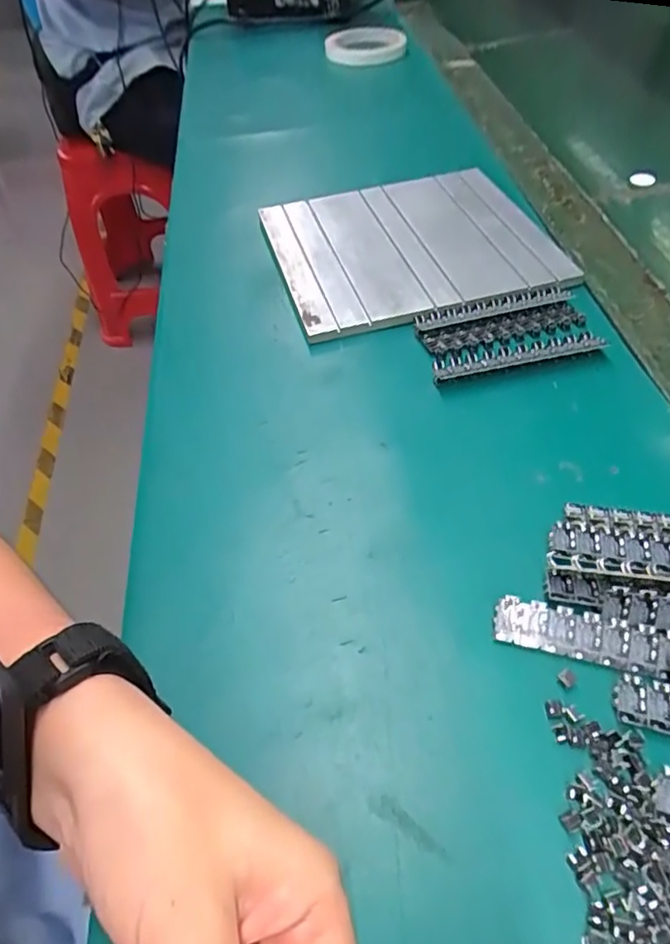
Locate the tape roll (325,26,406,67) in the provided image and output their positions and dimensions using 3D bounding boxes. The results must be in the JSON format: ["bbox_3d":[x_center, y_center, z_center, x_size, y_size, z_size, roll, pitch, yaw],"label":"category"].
[{"bbox_3d":[0.037,-0.570,0.796,0.106,0.022,0.111,-2,50,3],"label":"tape roll"}]

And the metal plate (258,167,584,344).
[{"bbox_3d":[0.055,-0.179,0.456,0.198,0.015,0.182,-14,51,-7],"label":"metal plate"}]

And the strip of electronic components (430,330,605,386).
[{"bbox_3d":[0.115,-0.074,0.374,0.111,0.004,0.025,-11,51,-5],"label":"strip of electronic components"}]

